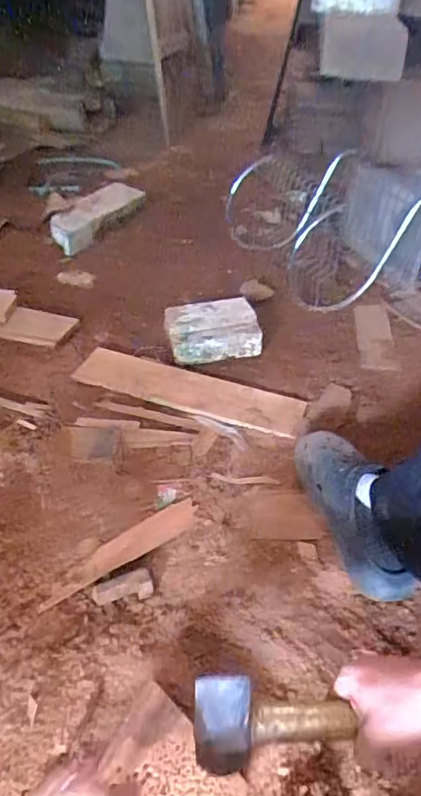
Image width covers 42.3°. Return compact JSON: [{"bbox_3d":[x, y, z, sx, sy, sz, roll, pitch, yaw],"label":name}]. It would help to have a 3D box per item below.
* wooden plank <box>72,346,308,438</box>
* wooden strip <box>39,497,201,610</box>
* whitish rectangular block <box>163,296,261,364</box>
[{"bbox_3d":[-0.039,-0.022,0.969,0.404,0.014,0.116,17,42,12],"label":"wooden plank"},{"bbox_3d":[-0.114,0.198,0.721,0.236,0.009,0.046,-26,50,-32],"label":"wooden strip"},{"bbox_3d":[0.003,-0.131,1.055,0.178,0.066,0.118,-7,42,-15],"label":"whitish rectangular block"}]

